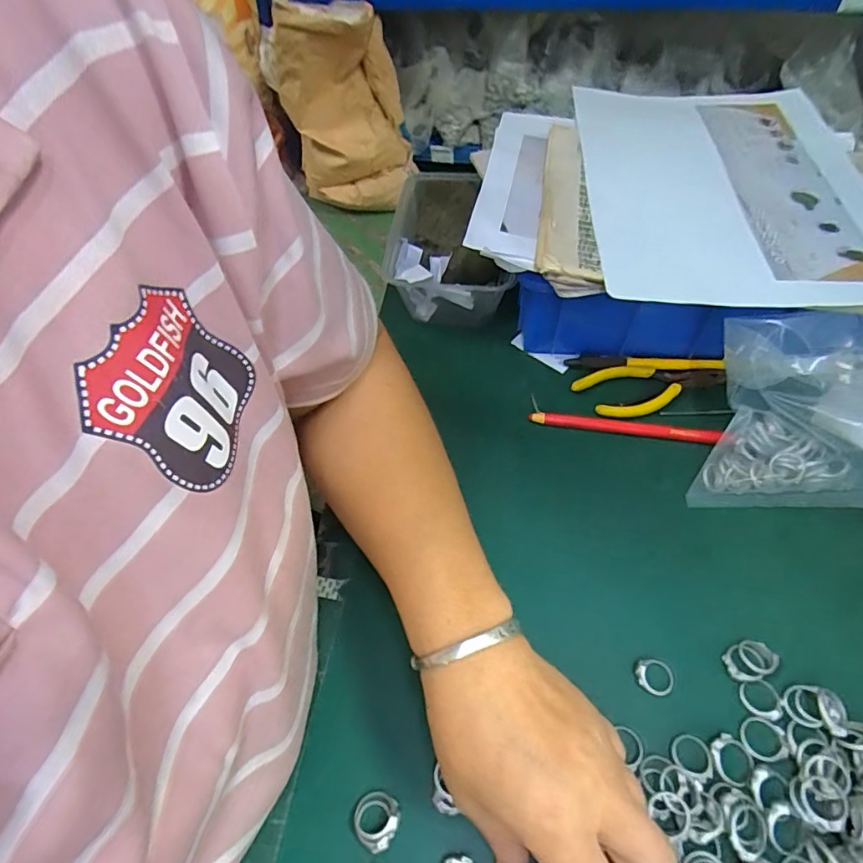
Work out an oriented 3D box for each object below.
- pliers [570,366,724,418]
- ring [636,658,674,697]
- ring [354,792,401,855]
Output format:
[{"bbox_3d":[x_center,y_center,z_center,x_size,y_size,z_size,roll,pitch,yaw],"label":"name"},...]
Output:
[{"bbox_3d":[0.171,-0.036,0.405,0.112,0.008,0.045,-9,55,-4],"label":"pliers"},{"bbox_3d":[0.128,0.140,0.294,0.022,0.004,0.019,4,55,5],"label":"ring"},{"bbox_3d":[-0.028,0.195,0.259,0.022,0.006,0.023,-1,55,1],"label":"ring"}]

